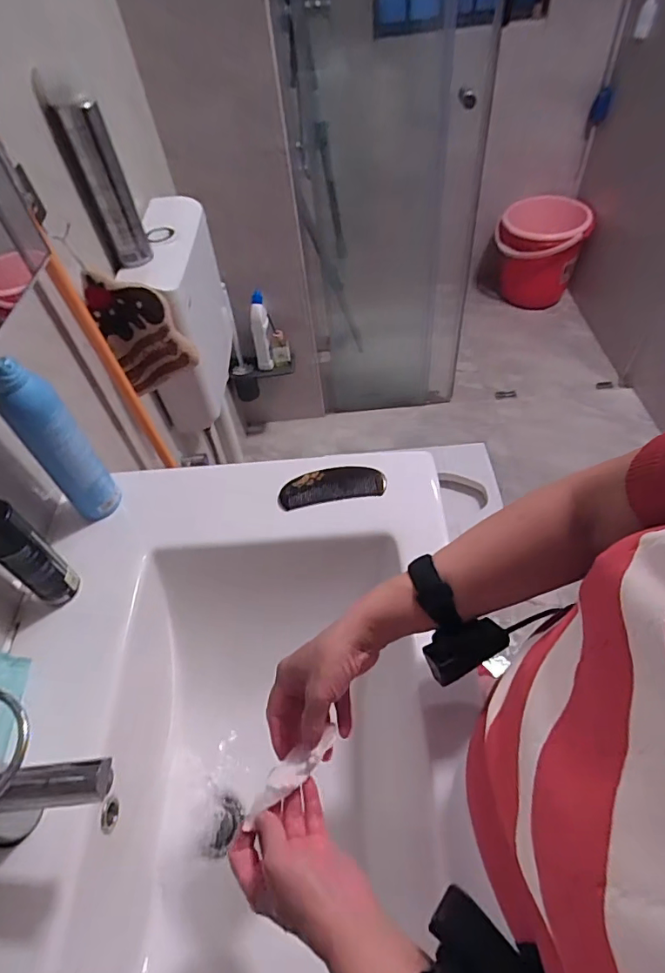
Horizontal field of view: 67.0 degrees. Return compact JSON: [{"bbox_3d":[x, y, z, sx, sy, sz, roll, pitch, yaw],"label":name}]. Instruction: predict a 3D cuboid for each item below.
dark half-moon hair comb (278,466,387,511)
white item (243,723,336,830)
[{"bbox_3d":[0.000,-0.003,0.688,0.143,0.013,0.056,-9,52,-1],"label":"dark half-moon hair comb"},{"bbox_3d":[-0.036,0.247,0.437,0.100,0.014,0.024,-32,55,-30],"label":"white item"}]

